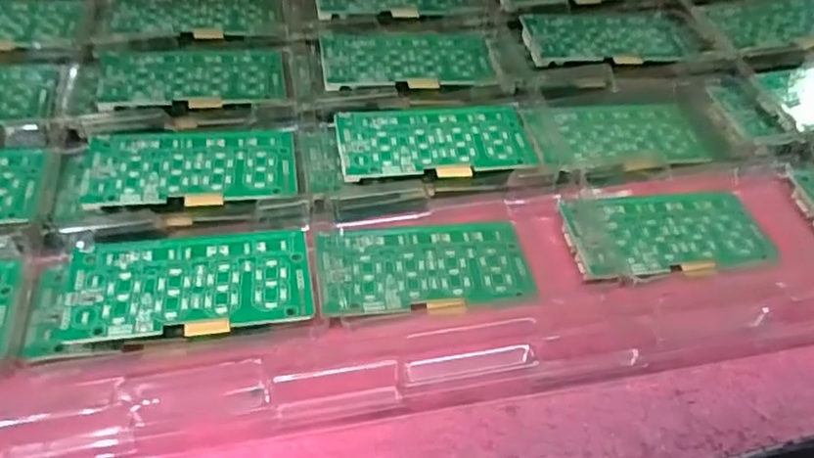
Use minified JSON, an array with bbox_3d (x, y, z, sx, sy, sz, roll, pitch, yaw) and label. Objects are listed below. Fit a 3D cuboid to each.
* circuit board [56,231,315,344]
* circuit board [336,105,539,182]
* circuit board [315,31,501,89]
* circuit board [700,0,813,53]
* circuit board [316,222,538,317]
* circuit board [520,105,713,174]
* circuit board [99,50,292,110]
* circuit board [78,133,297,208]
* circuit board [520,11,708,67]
[{"bbox_3d":[-0.087,0.021,0.274,0.094,0.004,0.050,-3,49,-11],"label":"circuit board"},{"bbox_3d":[0.014,-0.045,0.334,0.096,0.004,0.048,-4,50,-12],"label":"circuit board"},{"bbox_3d":[0.001,-0.099,0.377,0.096,0.008,0.050,-6,52,-6],"label":"circuit board"},{"bbox_3d":[0.228,-0.130,0.409,0.090,0.005,0.048,-9,52,-9],"label":"circuit board"},{"bbox_3d":[0.008,0.016,0.296,0.093,0.004,0.048,-3,48,-12],"label":"circuit board"},{"bbox_3d":[0.111,-0.051,0.357,0.097,0.007,0.051,-7,49,-14],"label":"circuit board"},{"bbox_3d":[-0.115,-0.084,0.361,0.096,0.007,0.046,-5,52,-6],"label":"circuit board"},{"bbox_3d":[-0.101,-0.030,0.316,0.094,0.004,0.046,-5,49,-13],"label":"circuit board"},{"bbox_3d":[0.123,-0.117,0.398,0.107,0.007,0.051,-8,52,-8],"label":"circuit board"}]

